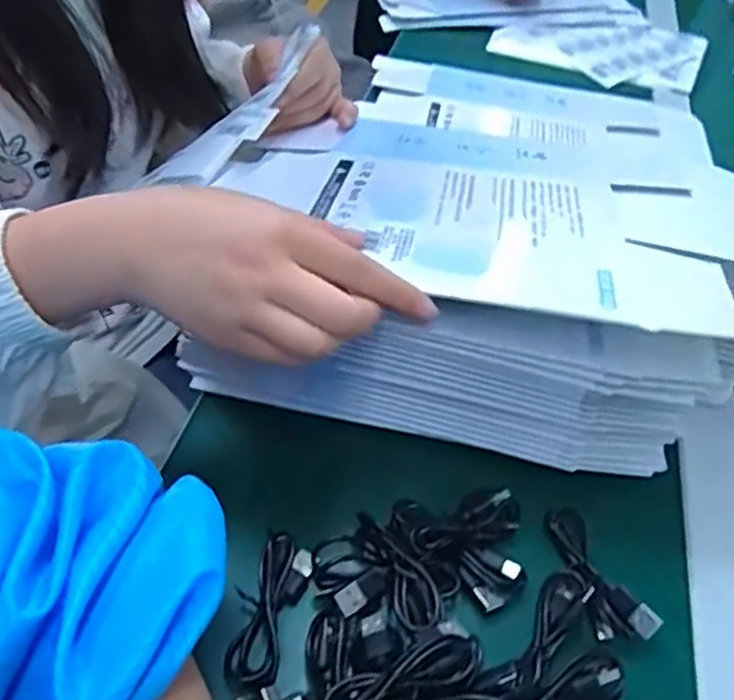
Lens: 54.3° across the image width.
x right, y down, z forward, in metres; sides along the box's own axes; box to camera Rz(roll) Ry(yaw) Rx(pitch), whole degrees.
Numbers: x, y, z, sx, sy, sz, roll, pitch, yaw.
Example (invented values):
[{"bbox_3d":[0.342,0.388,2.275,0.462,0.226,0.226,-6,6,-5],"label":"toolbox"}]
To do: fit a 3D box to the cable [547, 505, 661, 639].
[{"bbox_3d":[0.119,0.116,0.377,0.026,0.013,0.077,-12,49,-18],"label":"cable"}]

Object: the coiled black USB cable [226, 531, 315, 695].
[{"bbox_3d":[-0.048,0.127,0.349,0.028,0.013,0.074,16,46,8],"label":"coiled black USB cable"}]

